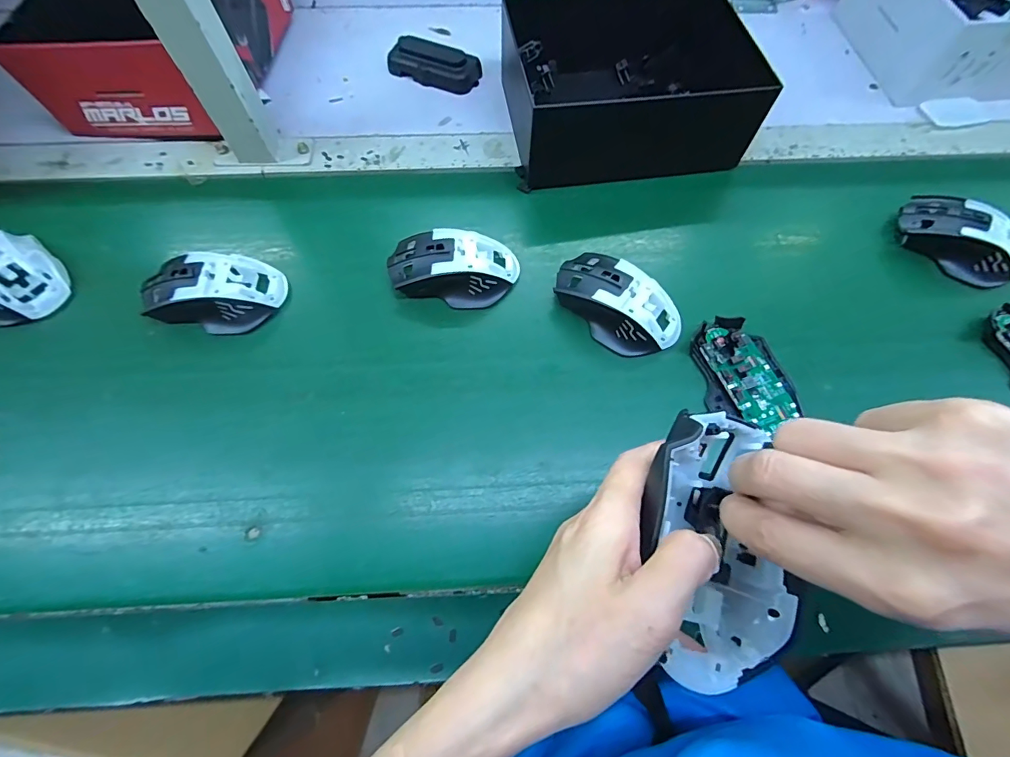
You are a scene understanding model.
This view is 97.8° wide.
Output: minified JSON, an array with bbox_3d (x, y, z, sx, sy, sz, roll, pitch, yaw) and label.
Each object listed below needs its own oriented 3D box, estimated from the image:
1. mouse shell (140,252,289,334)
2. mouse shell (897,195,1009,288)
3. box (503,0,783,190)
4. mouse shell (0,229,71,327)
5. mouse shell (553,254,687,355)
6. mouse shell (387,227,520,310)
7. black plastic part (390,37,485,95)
[{"bbox_3d":[-0.252,-0.077,0.380,0.106,0.033,0.066,5,67,1],"label":"mouse shell"},{"bbox_3d":[0.435,-0.134,0.415,0.110,0.036,0.060,42,72,16],"label":"mouse shell"},{"bbox_3d":[0.124,-0.318,0.465,0.221,0.083,0.209,-8,67,-4],"label":"box"},{"bbox_3d":[-0.426,-0.091,0.380,0.087,0.037,0.066,38,71,14],"label":"mouse shell"},{"bbox_3d":[0.097,-0.066,0.379,0.114,0.032,0.064,35,71,13],"label":"mouse shell"},{"bbox_3d":[-0.046,-0.101,0.392,0.112,0.033,0.062,2,67,0],"label":"mouse shell"},{"bbox_3d":[-0.084,-0.366,0.513,0.104,0.026,0.047,19,68,7],"label":"black plastic part"}]

